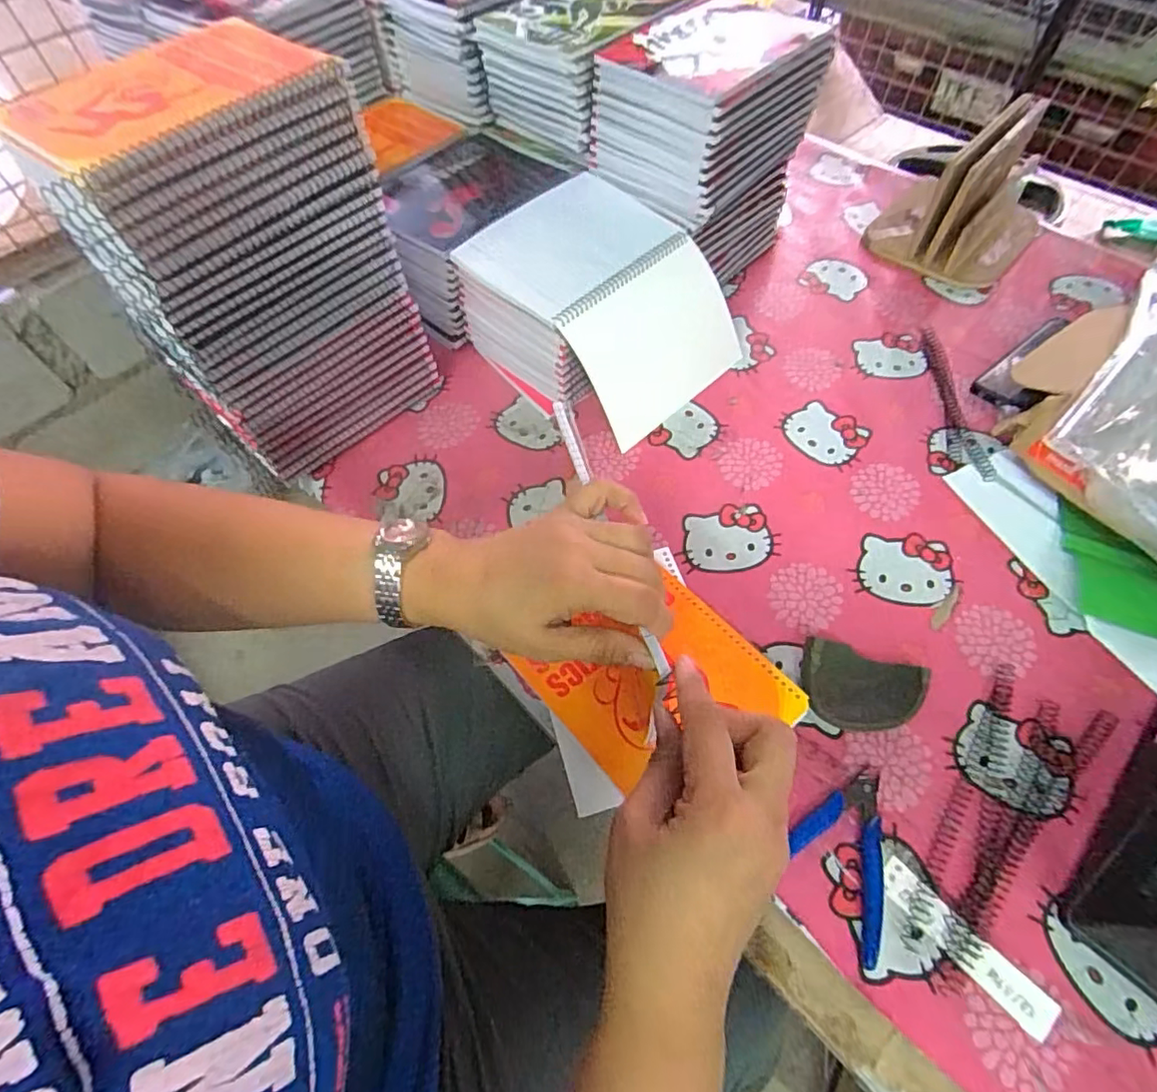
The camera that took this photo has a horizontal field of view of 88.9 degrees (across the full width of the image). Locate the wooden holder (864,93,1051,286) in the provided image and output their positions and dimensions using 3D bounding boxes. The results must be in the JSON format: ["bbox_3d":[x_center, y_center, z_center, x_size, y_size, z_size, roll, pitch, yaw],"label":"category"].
[{"bbox_3d":[0.477,-0.432,0.711,0.167,0.132,0.186,38,68,22],"label":"wooden holder"}]

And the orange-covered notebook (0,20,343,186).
[{"bbox_3d":[-0.283,-0.318,0.413,0.140,0.014,0.203,35,67,21],"label":"orange-covered notebook"}]

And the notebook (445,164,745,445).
[{"bbox_3d":[0.040,-0.261,0.607,0.195,0.057,0.261,-43,95,-18],"label":"notebook"}]

